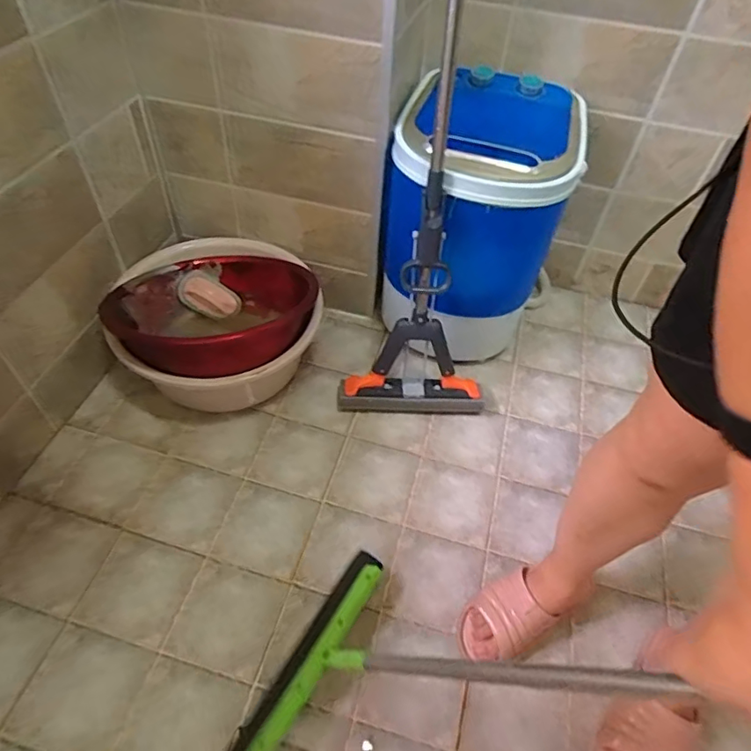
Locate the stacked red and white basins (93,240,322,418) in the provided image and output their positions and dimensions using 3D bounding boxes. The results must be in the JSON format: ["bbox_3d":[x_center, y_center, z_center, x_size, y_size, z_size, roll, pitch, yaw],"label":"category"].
[{"bbox_3d":[-0.315,-0.126,1.048,0.361,0.243,0.390,2,50,-3],"label":"stacked red and white basins"}]

